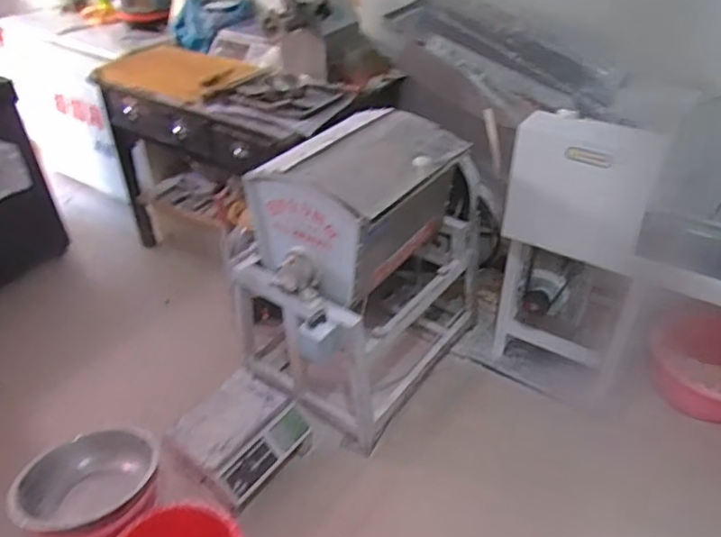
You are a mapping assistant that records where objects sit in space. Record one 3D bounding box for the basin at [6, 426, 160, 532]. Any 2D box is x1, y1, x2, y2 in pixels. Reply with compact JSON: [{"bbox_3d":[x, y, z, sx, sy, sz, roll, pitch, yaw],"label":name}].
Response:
[{"bbox_3d":[-0.663,0.518,1.409,0.322,0.112,0.259,-28,39,-29],"label":"basin"}]

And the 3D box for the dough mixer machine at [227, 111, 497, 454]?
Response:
[{"bbox_3d":[0.007,-0.037,1.880,0.524,0.837,0.833,18,40,31],"label":"dough mixer machine"}]

